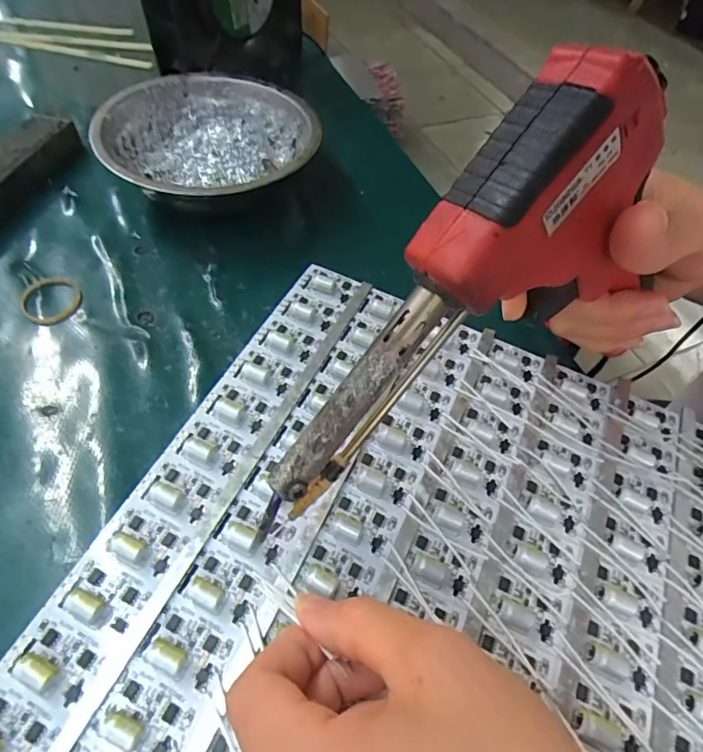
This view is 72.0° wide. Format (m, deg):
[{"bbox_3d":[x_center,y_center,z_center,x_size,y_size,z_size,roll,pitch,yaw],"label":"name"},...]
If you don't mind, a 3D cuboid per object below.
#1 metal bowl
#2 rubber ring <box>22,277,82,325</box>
[{"bbox_3d":[-0.086,-0.140,0.303,0.120,0.040,0.128,2,57,-3],"label":"metal bowl"},{"bbox_3d":[-0.159,-0.041,0.256,0.029,0.005,0.031,2,57,-3],"label":"rubber ring"}]

